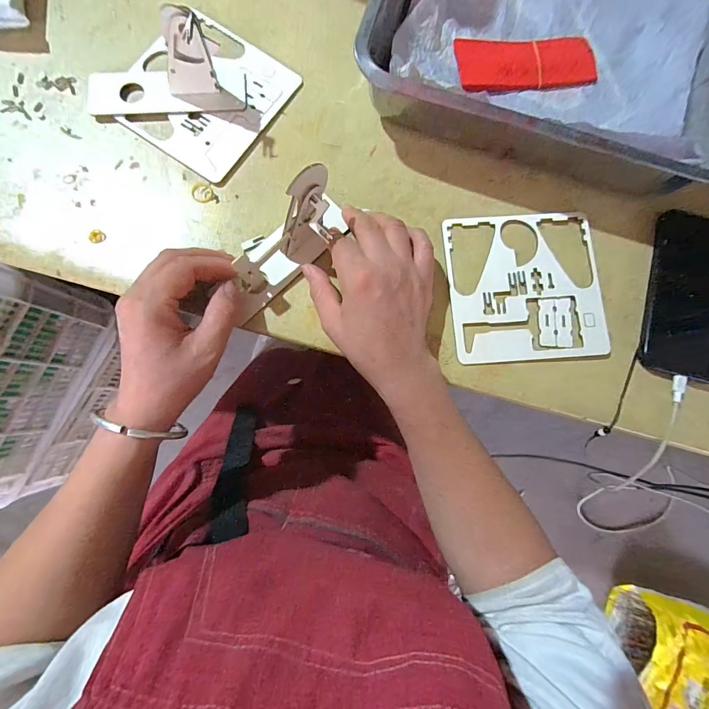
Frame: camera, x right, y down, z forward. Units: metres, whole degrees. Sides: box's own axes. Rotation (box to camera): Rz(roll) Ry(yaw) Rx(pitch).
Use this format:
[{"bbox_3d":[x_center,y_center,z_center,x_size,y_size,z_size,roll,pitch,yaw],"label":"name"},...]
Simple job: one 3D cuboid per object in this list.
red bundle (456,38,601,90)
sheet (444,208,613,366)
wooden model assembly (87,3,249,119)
[{"bbox_3d":[0.175,-0.296,0.371,0.145,0.009,0.059,-8,83,-3],"label":"red bundle"},{"bbox_3d":[0.162,-0.066,0.349,0.143,0.005,0.142,-4,82,-3],"label":"sheet"},{"bbox_3d":[-0.180,-0.264,0.322,0.146,0.071,0.059,-4,82,-3],"label":"wooden model assembly"}]

